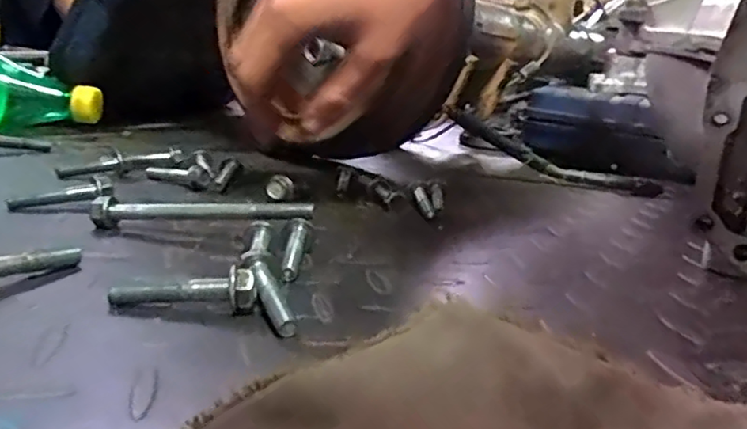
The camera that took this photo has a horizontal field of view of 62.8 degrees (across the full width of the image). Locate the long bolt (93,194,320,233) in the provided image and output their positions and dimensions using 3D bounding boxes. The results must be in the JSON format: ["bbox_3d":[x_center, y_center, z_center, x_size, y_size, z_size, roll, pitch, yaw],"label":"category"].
[{"bbox_3d":[-0.080,-0.001,0.287,0.101,0.017,0.009,5,16,-1],"label":"long bolt"}]

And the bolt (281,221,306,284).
[{"bbox_3d":[-0.034,0.015,0.265,0.007,0.006,0.044,5,26,-3],"label":"bolt"}]

